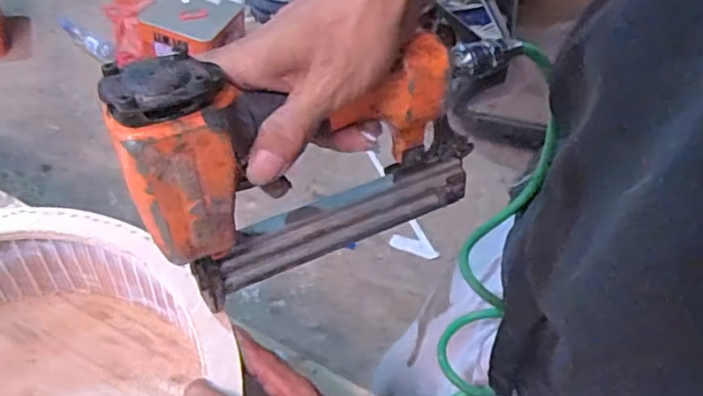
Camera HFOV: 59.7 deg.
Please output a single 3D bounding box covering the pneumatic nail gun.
[{"bbox_3d":[-0.011,-0.024,0.380,0.240,0.150,0.054,-14,51,-19],"label":"pneumatic nail gun"}]

